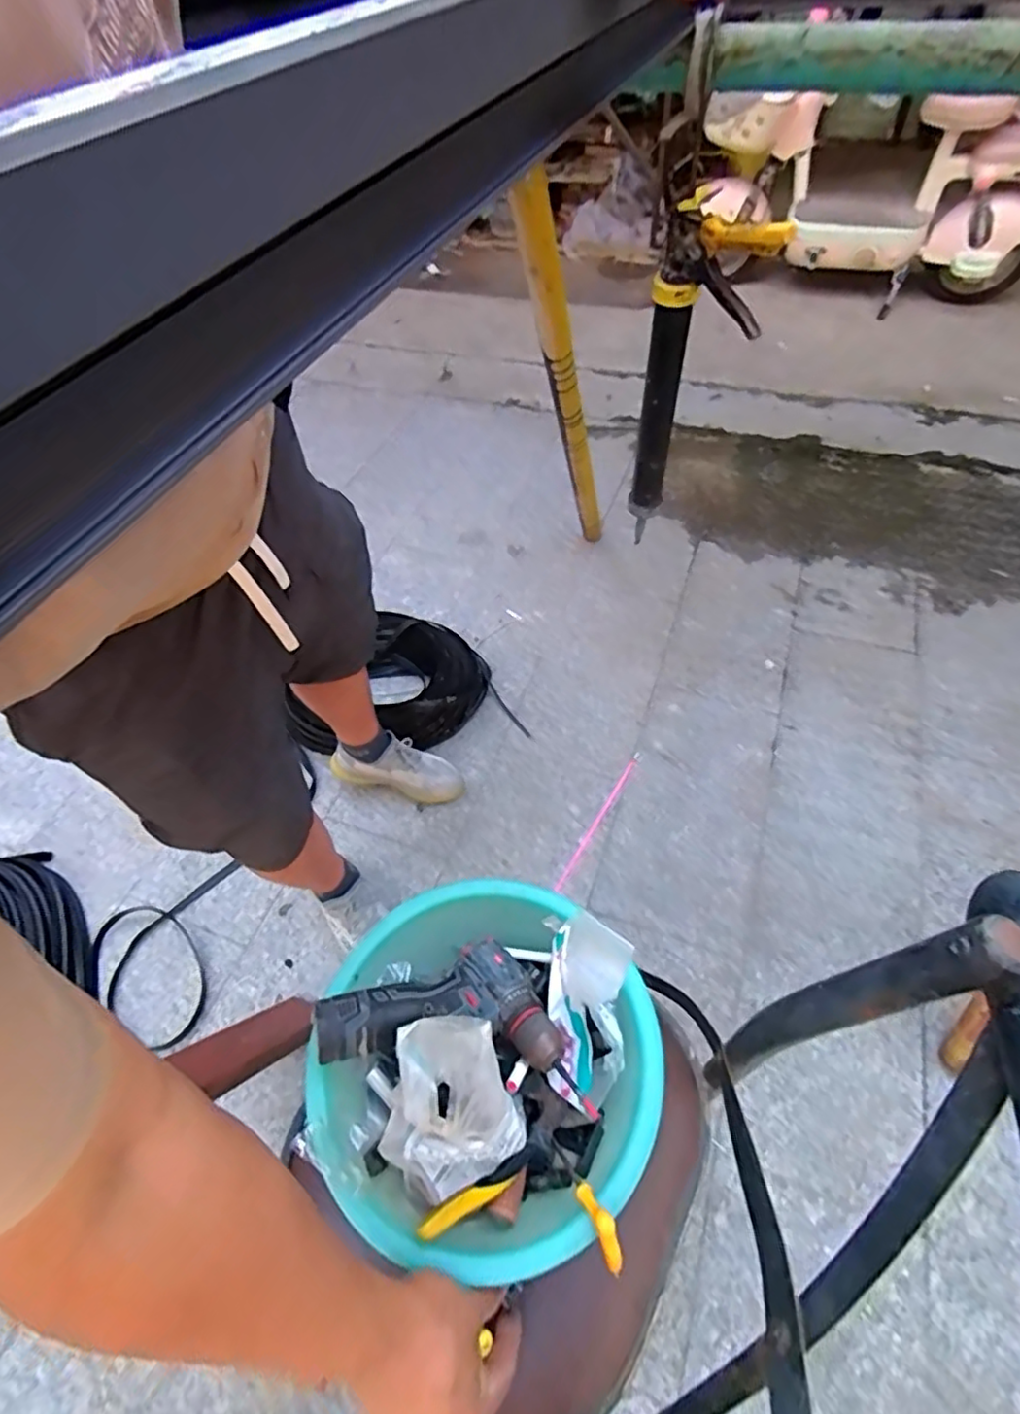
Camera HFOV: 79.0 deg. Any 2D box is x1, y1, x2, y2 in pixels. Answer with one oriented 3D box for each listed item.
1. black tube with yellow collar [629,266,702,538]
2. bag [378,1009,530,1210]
[{"bbox_3d":[0.225,-0.426,0.950,0.062,0.396,0.046,14,55,15],"label":"black tube with yellow collar"},{"bbox_3d":[-0.051,0.304,0.479,0.103,0.103,0.109,-22,54,-11],"label":"bag"}]

